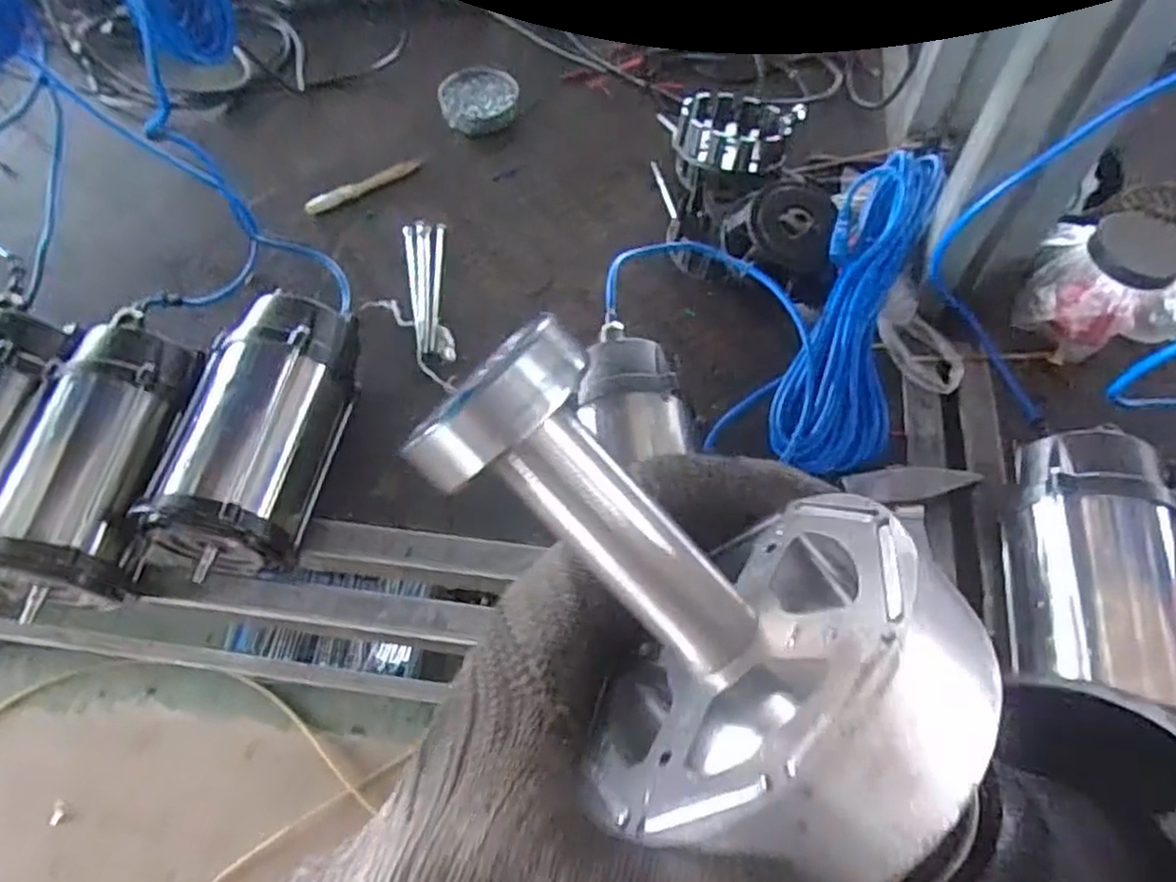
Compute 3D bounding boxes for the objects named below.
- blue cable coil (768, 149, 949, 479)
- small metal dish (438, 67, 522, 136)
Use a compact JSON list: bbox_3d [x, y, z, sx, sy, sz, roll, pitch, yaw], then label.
[{"bbox_3d":[0.280,-0.136,0.762,0.109,0.041,0.358,18,78,12],"label":"blue cable coil"},{"bbox_3d":[-0.149,-0.471,1.032,0.107,0.034,0.099,-1,60,2],"label":"small metal dish"}]

